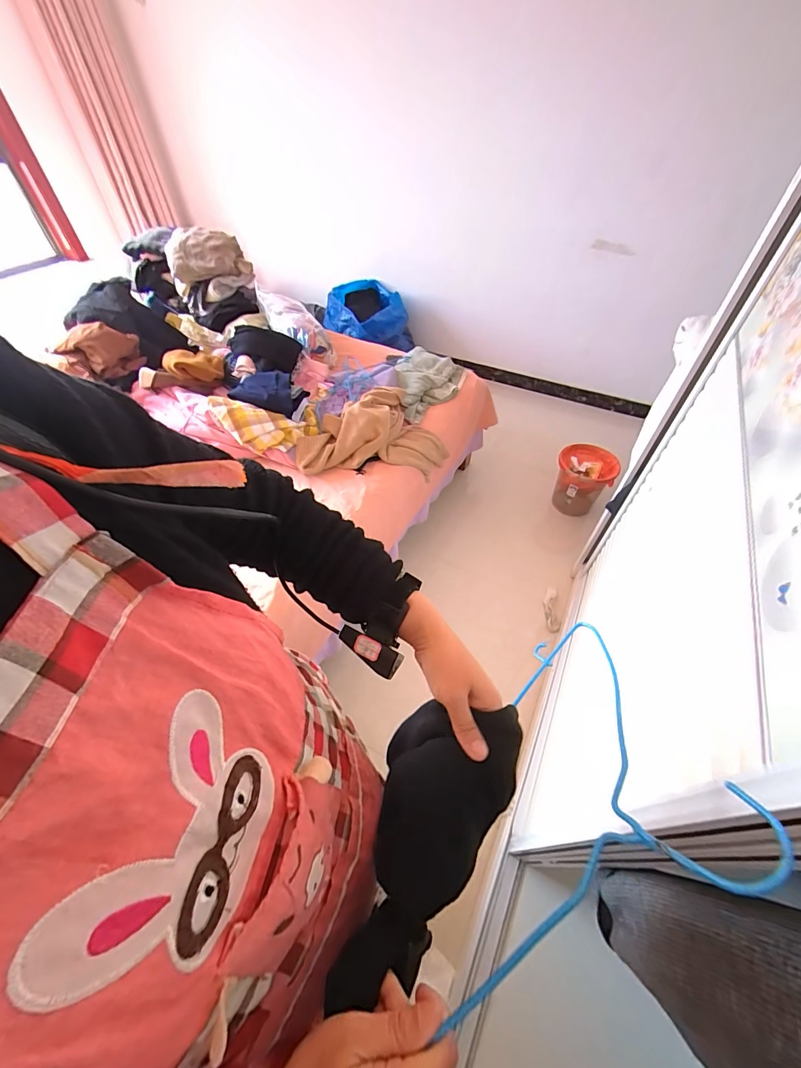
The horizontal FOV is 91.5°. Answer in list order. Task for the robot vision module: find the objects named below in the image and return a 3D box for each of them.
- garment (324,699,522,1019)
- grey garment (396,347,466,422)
[{"bbox_3d":[0.030,0.261,0.333,0.116,0.084,0.217,11,51,10],"label":"garment"},{"bbox_3d":[0.094,-0.628,1.631,0.277,0.085,0.460,17,52,14],"label":"grey garment"}]

